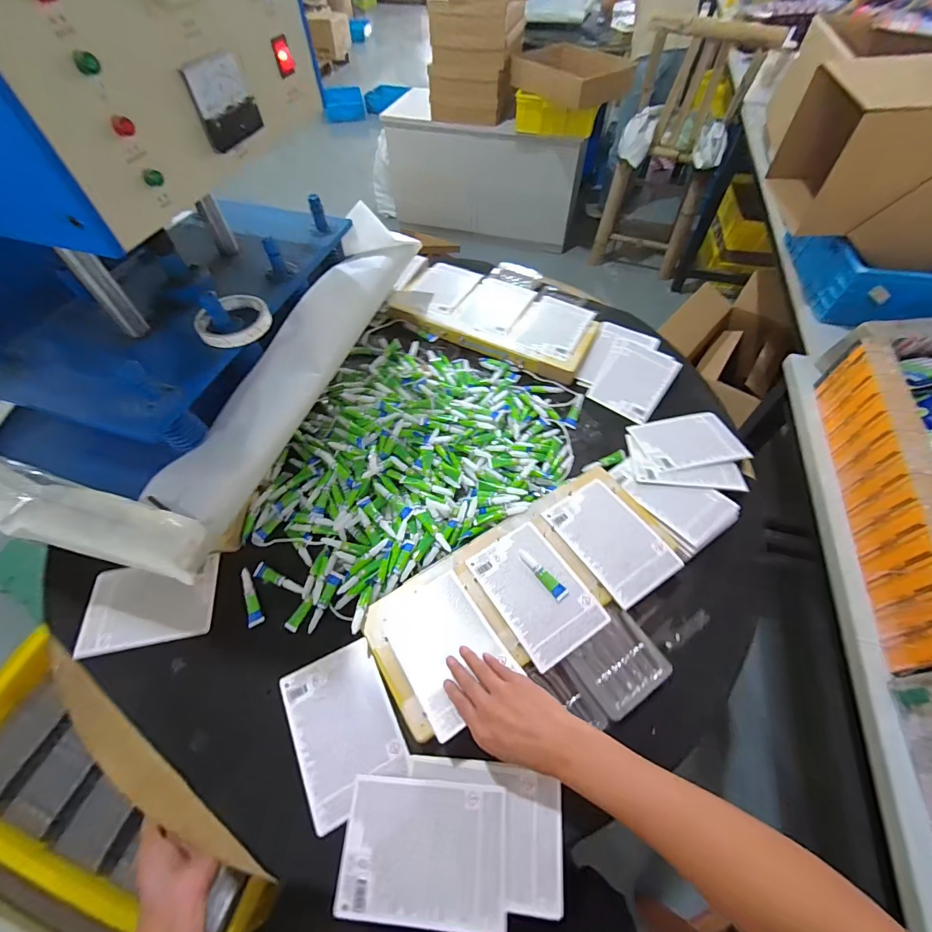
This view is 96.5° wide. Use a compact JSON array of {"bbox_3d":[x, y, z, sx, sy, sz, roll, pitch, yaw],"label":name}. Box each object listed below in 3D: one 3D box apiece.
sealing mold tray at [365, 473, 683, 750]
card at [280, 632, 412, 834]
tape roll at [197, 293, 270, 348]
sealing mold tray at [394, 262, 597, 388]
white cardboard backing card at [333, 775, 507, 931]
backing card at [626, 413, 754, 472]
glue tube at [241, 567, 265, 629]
[{"bbox_3d":[0.087,0.154,0.552,0.421,0.030,0.180,-25,60,-16],"label":"sealing mold tray"},{"bbox_3d":[-0.146,0.310,0.499,0.114,0.006,0.165,-23,59,-15],"label":"card"},{"bbox_3d":[-0.309,-0.195,0.552,0.090,0.017,0.095,0,56,0],"label":"tape roll"},{"bbox_3d":[0.060,-0.324,0.888,0.424,0.035,0.206,26,60,17],"label":"sealing mold tray"},{"bbox_3d":[-0.043,0.401,0.434,0.168,0.006,0.114,1,60,5],"label":"white cardboard backing card"},{"bbox_3d":[0.384,-0.044,0.721,0.160,0.009,0.114,-12,50,-2],"label":"backing card"},{"bbox_3d":[-0.304,0.184,0.582,0.021,0.010,0.084,-25,60,-16],"label":"glue tube"}]

